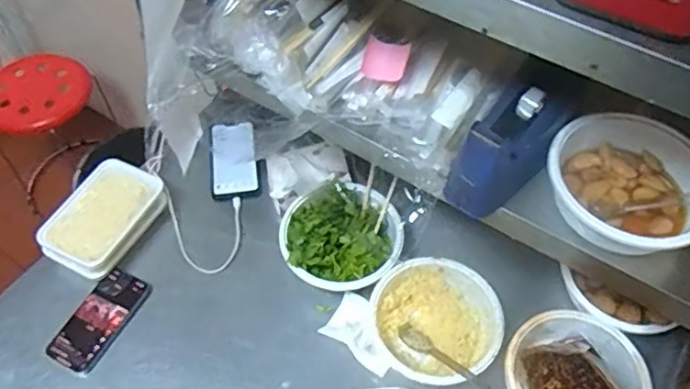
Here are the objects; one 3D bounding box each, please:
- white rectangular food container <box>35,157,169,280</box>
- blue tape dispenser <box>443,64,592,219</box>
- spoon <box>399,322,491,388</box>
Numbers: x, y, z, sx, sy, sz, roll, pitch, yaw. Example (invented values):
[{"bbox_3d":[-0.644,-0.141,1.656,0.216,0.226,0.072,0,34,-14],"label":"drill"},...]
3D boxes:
[{"bbox_3d":[-0.355,0.039,0.908,0.115,0.063,0.177,25,58,18],"label":"white rectangular food container"},{"bbox_3d":[0.182,-0.063,0.648,0.080,0.100,0.178,37,76,24],"label":"blue tape dispenser"},{"bbox_3d":[0.125,0.207,0.776,0.027,0.018,0.155,-35,38,-23],"label":"spoon"}]

